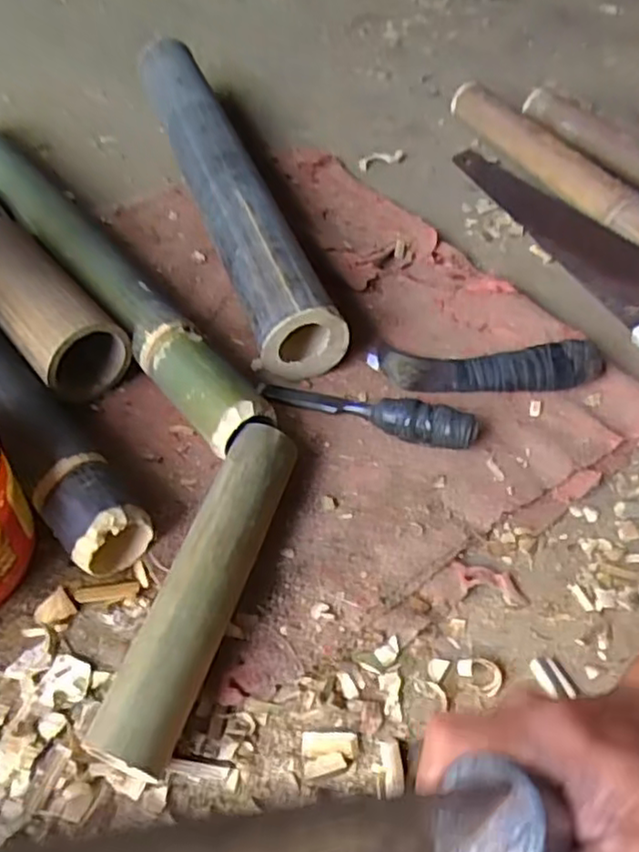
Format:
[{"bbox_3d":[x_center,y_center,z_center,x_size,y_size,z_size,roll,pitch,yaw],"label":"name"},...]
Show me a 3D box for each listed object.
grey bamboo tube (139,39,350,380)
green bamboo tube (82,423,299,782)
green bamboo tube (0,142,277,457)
[{"bbox_3d":[-0.114,-0.300,0.779,0.085,0.083,0.617,-15,55,-14],"label":"grey bamboo tube"},{"bbox_3d":[-0.079,0.110,0.479,0.053,0.057,0.256,16,51,7],"label":"green bamboo tube"},{"bbox_3d":[-0.264,-0.190,0.699,0.058,0.062,0.640,-33,61,-25],"label":"green bamboo tube"}]

